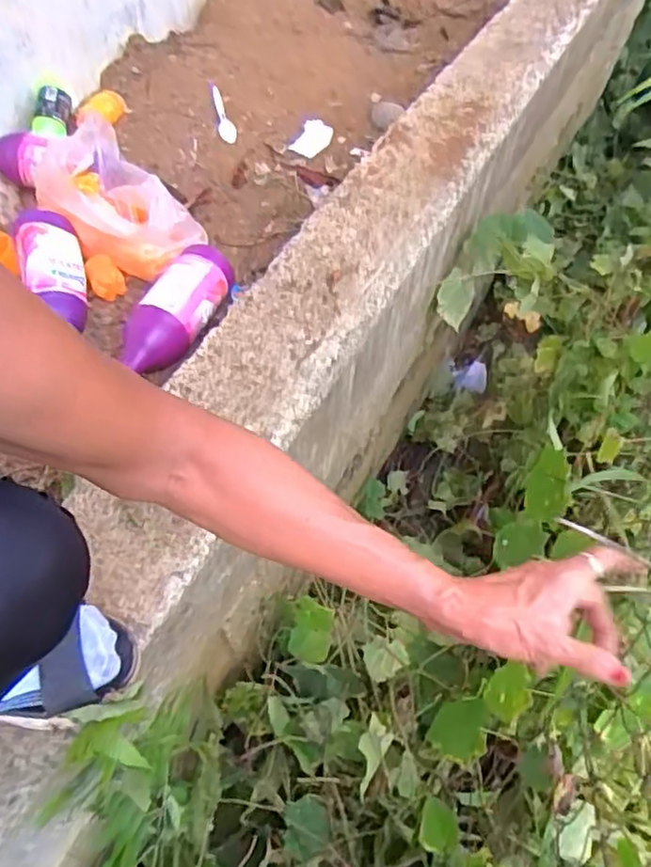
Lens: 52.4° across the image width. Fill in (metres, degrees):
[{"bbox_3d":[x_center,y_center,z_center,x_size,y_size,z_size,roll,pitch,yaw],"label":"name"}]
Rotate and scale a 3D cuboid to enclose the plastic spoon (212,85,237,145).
[{"bbox_3d":[-0.194,-0.603,1.247,0.032,0.012,0.143,-13,72,-9],"label":"plastic spoon"}]

